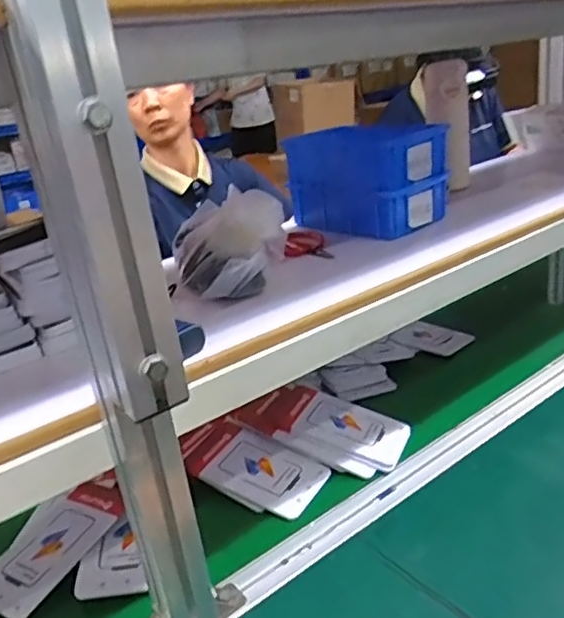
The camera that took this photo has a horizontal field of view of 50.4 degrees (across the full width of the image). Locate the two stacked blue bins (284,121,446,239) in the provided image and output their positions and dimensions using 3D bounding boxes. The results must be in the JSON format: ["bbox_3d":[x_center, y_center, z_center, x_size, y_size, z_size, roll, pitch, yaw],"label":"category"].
[{"bbox_3d":[0.113,-0.178,0.824,0.151,0.127,0.169,-19,25,-27],"label":"two stacked blue bins"}]

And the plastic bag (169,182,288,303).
[{"bbox_3d":[-0.054,-0.070,0.633,0.121,0.094,0.148,-9,22,-4],"label":"plastic bag"}]

